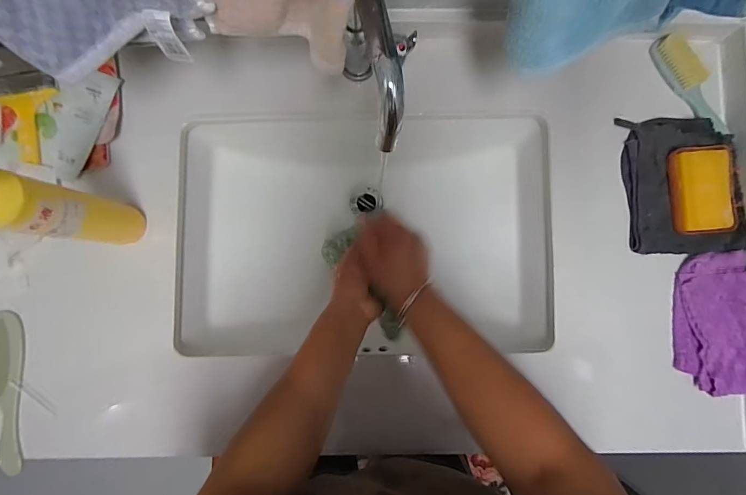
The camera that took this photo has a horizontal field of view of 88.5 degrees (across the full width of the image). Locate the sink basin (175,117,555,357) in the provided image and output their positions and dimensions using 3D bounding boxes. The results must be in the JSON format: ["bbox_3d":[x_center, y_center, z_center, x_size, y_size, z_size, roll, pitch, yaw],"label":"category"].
[{"bbox_3d":[-0.014,-0.012,0.627,0.529,0.163,0.363,-1,86,-1],"label":"sink basin"}]

